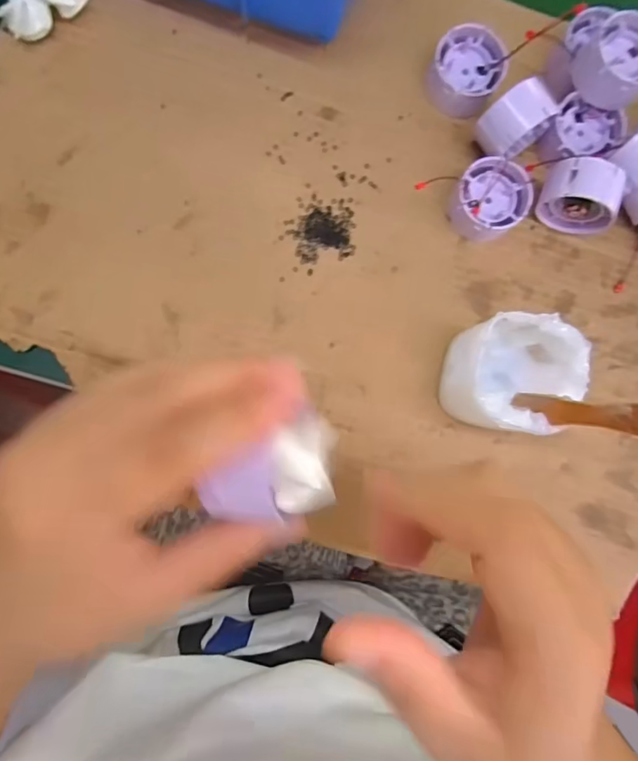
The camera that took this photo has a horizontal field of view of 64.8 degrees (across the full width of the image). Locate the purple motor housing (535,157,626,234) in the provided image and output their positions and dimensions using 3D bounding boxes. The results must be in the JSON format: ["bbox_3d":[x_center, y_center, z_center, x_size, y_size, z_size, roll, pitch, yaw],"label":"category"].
[{"bbox_3d":[0.167,-0.118,0.322,0.044,0.047,0.028,14,86,-5],"label":"purple motor housing"}]

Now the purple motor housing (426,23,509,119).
[{"bbox_3d":[0.095,-0.199,0.329,0.044,0.024,0.051,21,85,-4],"label":"purple motor housing"}]

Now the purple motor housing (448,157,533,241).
[{"bbox_3d":[0.110,-0.117,0.326,0.046,0.024,0.045,0,87,-5],"label":"purple motor housing"}]

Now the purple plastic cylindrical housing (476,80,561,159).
[{"bbox_3d":[0.121,-0.161,0.319,0.042,0.043,0.028,-36,91,-6],"label":"purple plastic cylindrical housing"}]

